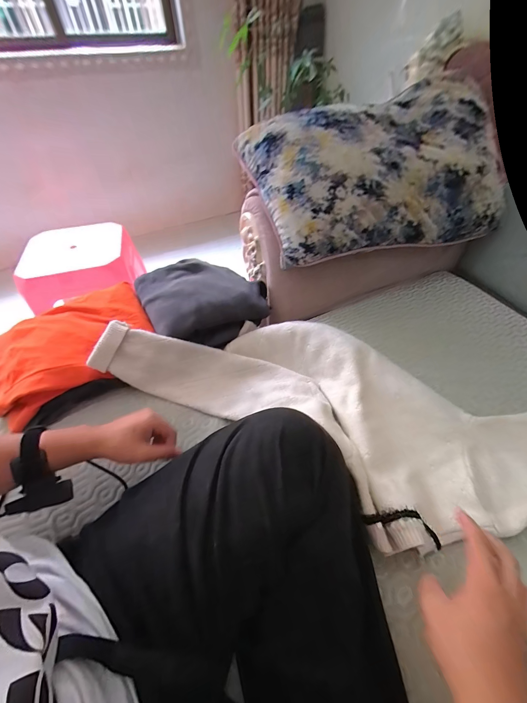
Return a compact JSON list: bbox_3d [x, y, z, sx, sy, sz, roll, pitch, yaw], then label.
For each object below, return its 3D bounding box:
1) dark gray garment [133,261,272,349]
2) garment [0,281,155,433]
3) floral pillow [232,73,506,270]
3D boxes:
[{"bbox_3d":[-0.124,-0.131,0.664,0.285,0.082,0.218,-27,54,-22],"label":"dark gray garment"},{"bbox_3d":[-0.392,-0.008,0.582,0.308,0.087,0.216,-25,53,-20],"label":"garment"},{"bbox_3d":[0.280,-0.435,0.679,0.595,0.166,0.382,-13,85,-8],"label":"floral pillow"}]

